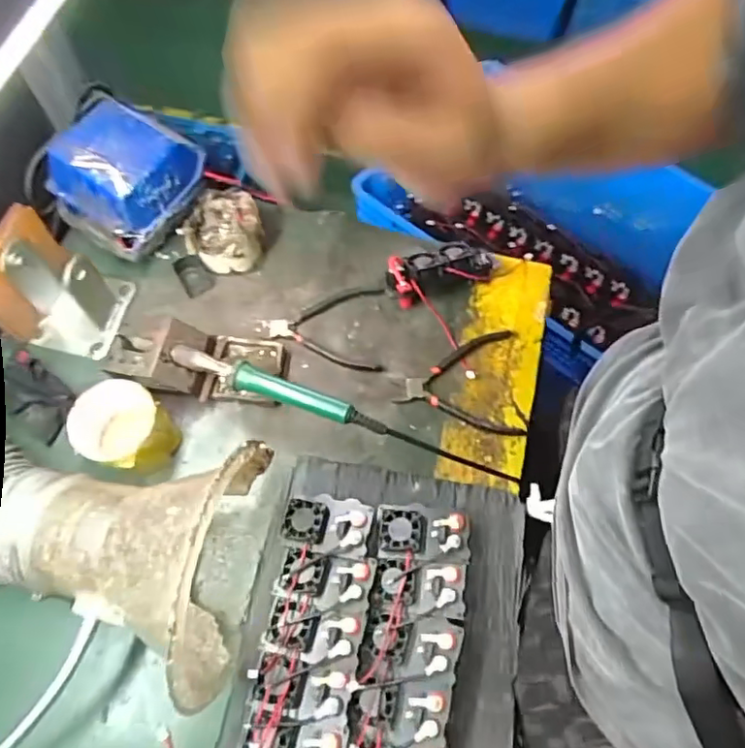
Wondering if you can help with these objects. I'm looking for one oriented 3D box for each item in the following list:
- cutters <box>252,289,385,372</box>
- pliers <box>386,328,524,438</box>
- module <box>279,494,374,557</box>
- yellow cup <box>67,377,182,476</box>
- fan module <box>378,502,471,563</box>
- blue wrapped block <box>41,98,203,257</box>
[{"bbox_3d":[-0.061,-0.055,0.687,0.144,0.009,0.107,2,66,-2],"label":"cutters"},{"bbox_3d":[0.094,0.012,0.661,0.142,0.011,0.122,-3,66,-3],"label":"pliers"},{"bbox_3d":[-0.045,0.149,0.592,0.087,0.029,0.052,11,66,3],"label":"module"},{"bbox_3d":[-0.250,0.058,0.600,0.087,0.071,0.081,1,66,-2],"label":"yellow cup"},{"bbox_3d":[0.051,0.157,0.592,0.088,0.027,0.052,8,66,1],"label":"fan module"},{"bbox_3d":[-0.275,-0.225,0.663,0.117,0.106,0.140,28,68,10],"label":"blue wrapped block"}]

